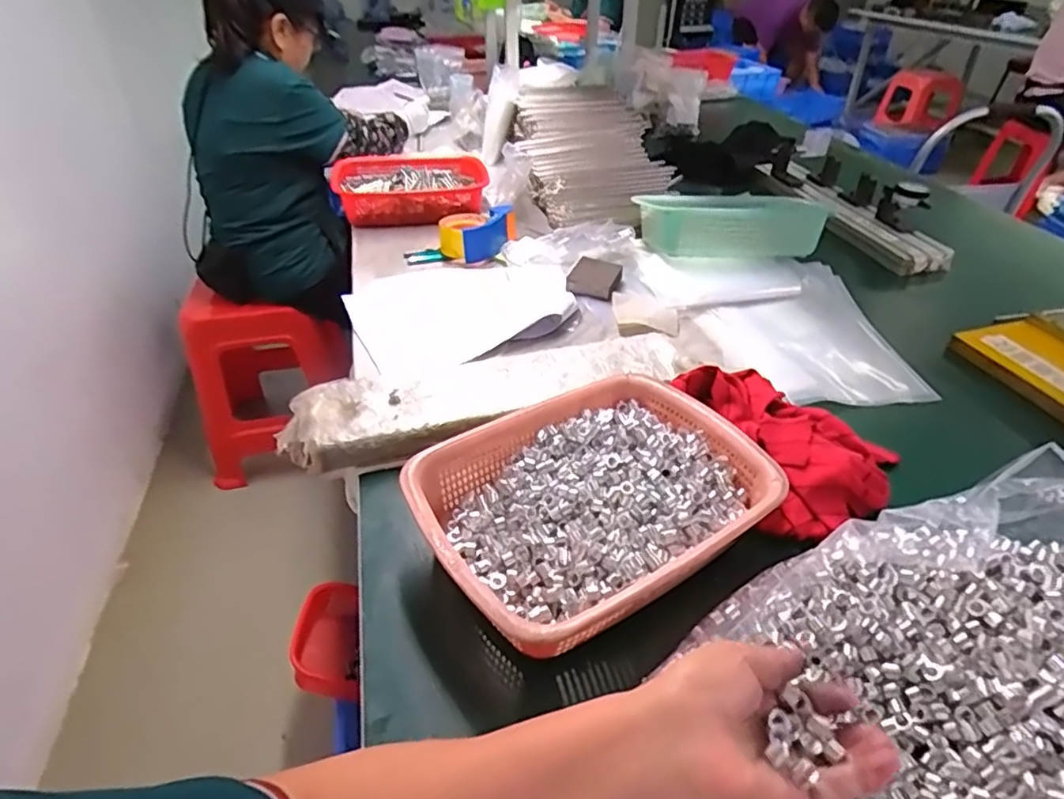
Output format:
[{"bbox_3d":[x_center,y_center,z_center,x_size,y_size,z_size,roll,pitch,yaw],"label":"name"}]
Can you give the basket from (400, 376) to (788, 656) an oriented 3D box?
[{"bbox_3d":[0.053,0.087,0.541,0.293,0.069,0.213,-23,44,-26],"label":"basket"}]

